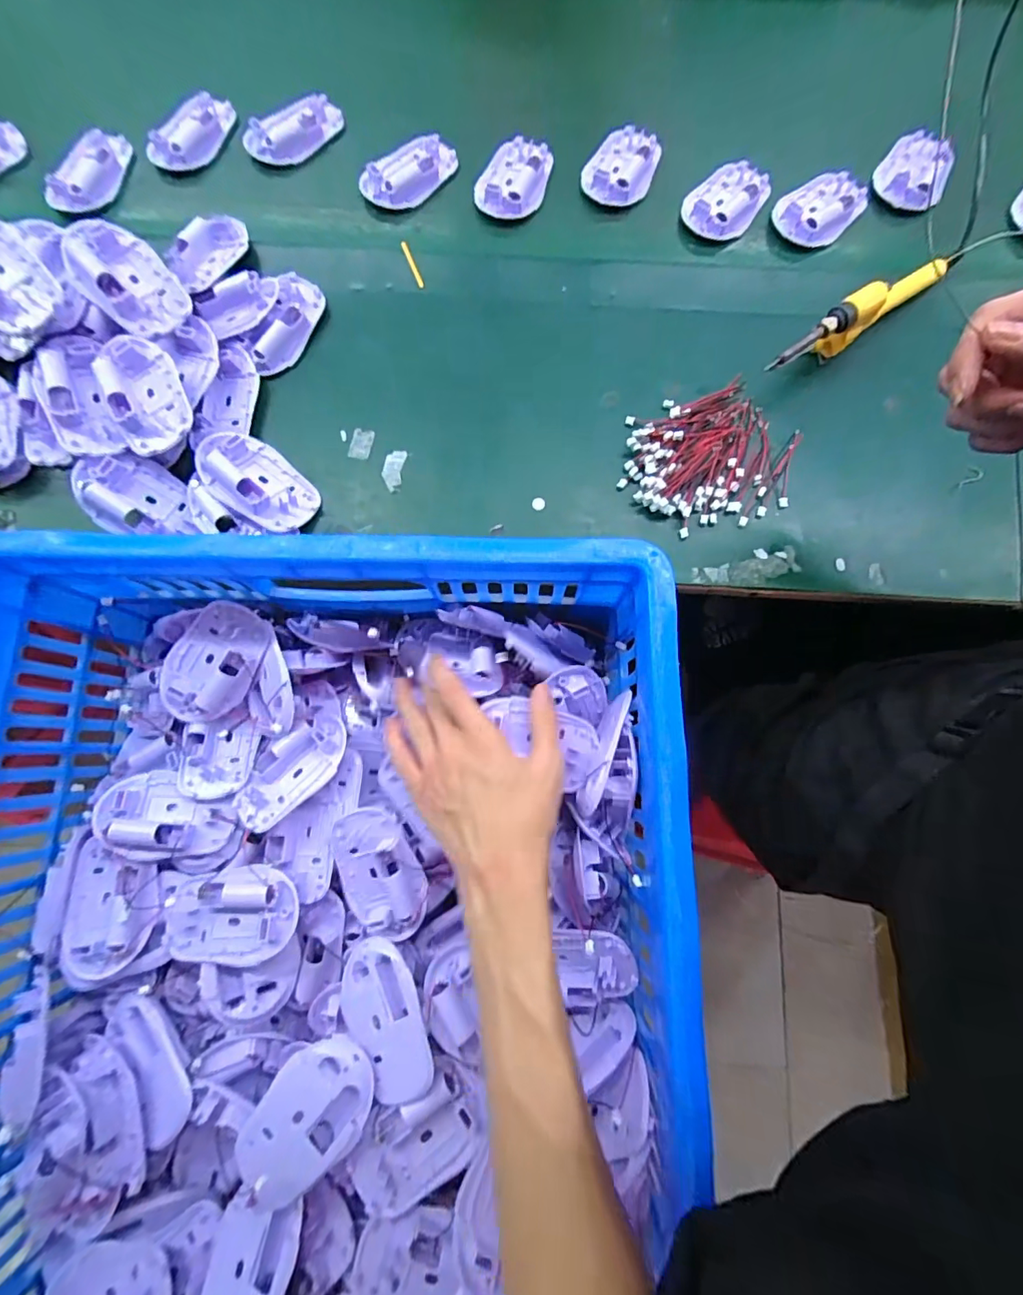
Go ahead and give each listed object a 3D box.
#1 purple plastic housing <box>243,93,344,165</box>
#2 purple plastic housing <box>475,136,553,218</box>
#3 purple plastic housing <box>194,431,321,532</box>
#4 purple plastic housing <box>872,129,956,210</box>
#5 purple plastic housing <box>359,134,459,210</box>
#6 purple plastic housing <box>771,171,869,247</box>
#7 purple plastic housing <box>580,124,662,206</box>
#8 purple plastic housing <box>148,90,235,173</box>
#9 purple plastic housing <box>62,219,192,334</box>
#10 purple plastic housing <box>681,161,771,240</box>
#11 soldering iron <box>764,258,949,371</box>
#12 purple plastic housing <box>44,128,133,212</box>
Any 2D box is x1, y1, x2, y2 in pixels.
[{"bbox_3d":[-0.205,-0.494,0.485,0.095,0.022,0.042,-37,82,-7],"label":"purple plastic housing"},{"bbox_3d":[0.003,-0.448,0.483,0.063,0.020,0.084,11,79,1],"label":"purple plastic housing"},{"bbox_3d":[-0.206,-0.133,0.406,0.097,0.030,0.056,38,81,6],"label":"purple plastic housing"},{"bbox_3d":[0.379,-0.451,0.480,0.058,0.017,0.084,23,80,3],"label":"purple plastic housing"},{"bbox_3d":[-0.095,-0.448,0.481,0.092,0.016,0.048,-35,82,-7],"label":"purple plastic housing"},{"bbox_3d":[0.288,-0.409,0.477,0.088,0.018,0.060,-42,83,-8],"label":"purple plastic housing"},{"bbox_3d":[0.106,-0.463,0.489,0.063,0.020,0.092,19,80,2],"label":"purple plastic housing"},{"bbox_3d":[-0.302,-0.489,0.483,0.044,0.017,0.093,30,80,5],"label":"purple plastic housing"},{"bbox_3d":[-0.296,-0.284,0.396,0.061,0.024,0.087,-45,103,-22],"label":"purple plastic housing"},{"bbox_3d":[0.204,-0.421,0.480,0.060,0.018,0.089,43,81,6],"label":"purple plastic housing"},{"bbox_3d":[0.281,-0.266,0.415,0.200,0.058,0.022,-37,82,-7],"label":"soldering iron"},{"bbox_3d":[-0.387,-0.438,0.473,0.049,0.022,0.093,22,80,3],"label":"purple plastic housing"}]

